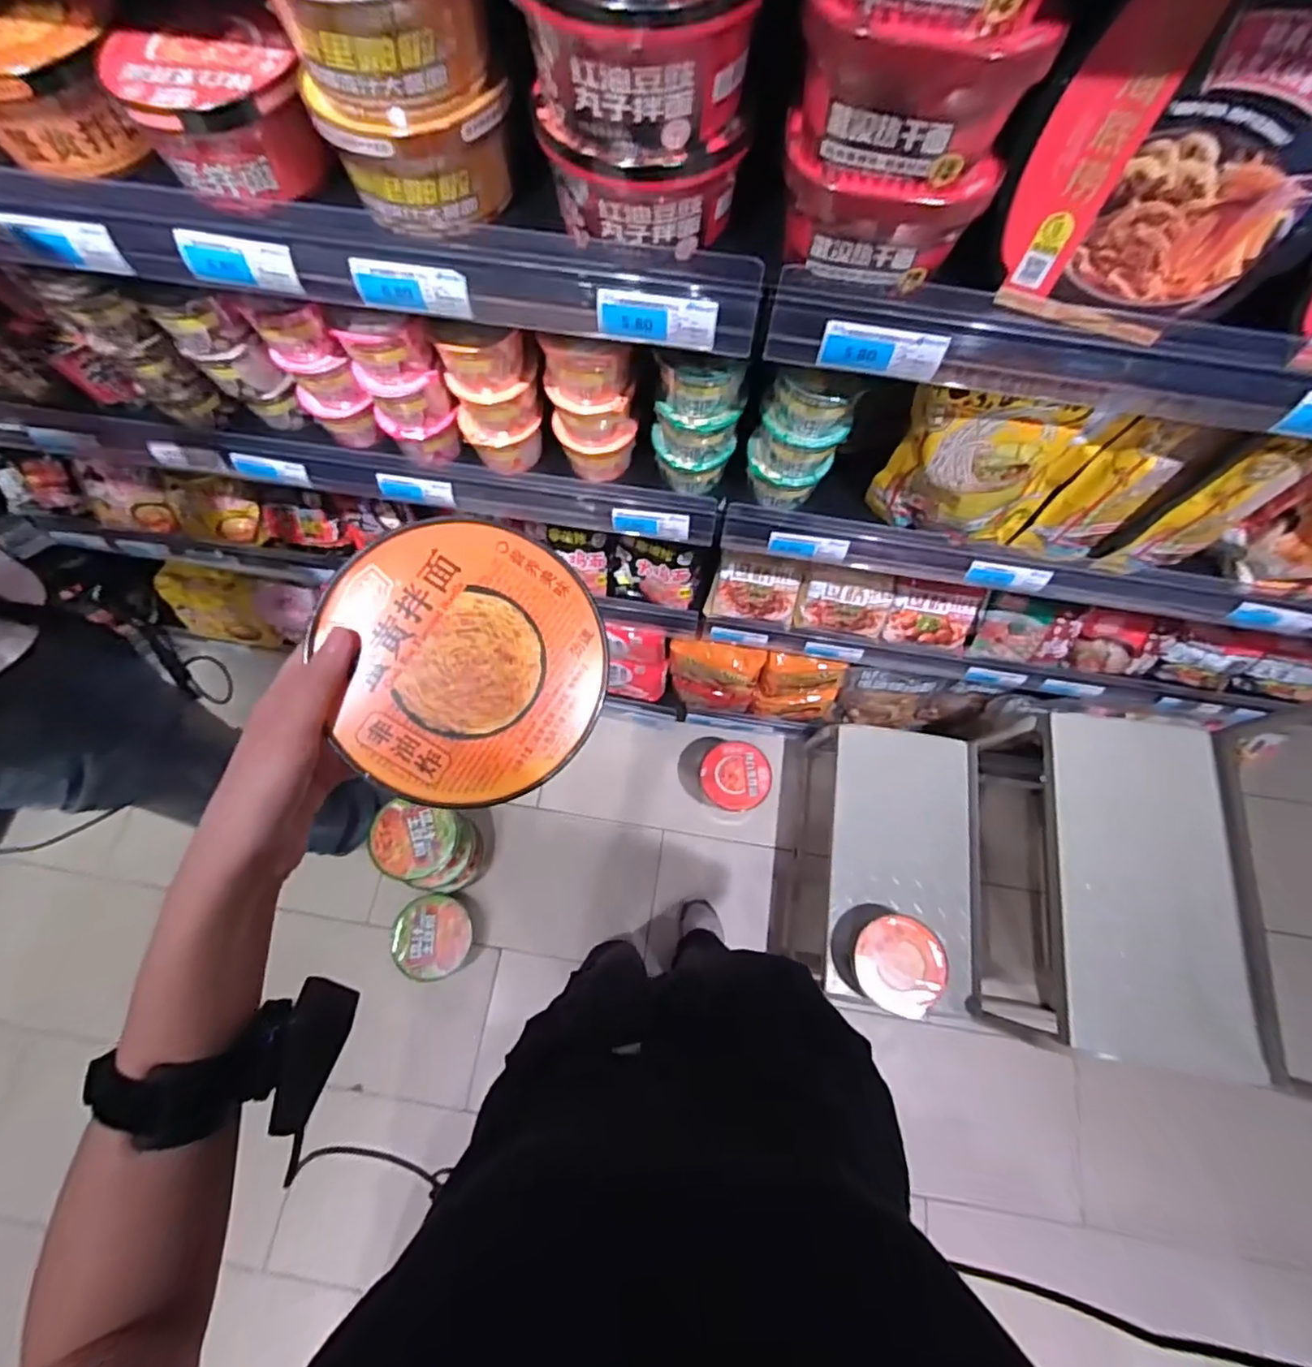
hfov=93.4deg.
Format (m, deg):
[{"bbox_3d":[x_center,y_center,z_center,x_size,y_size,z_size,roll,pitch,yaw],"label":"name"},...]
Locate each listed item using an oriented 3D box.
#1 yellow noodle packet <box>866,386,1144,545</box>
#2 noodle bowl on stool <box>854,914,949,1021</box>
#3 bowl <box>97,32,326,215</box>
[{"bbox_3d":[0.338,-0.221,0.646,0.184,0.201,0.060,20,71,6],"label":"yellow noodle packet"},{"bbox_3d":[0.401,0.464,1.020,0.157,0.094,0.140,19,71,6],"label":"noodle bowl on stool"},{"bbox_3d":[-0.327,-0.431,0.472,0.125,0.067,0.101,-20,72,-8],"label":"bowl"}]

